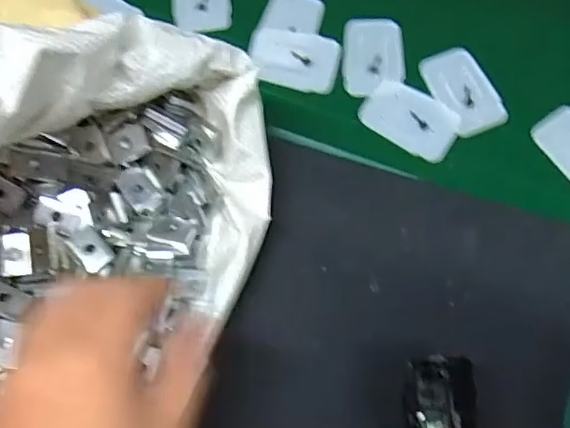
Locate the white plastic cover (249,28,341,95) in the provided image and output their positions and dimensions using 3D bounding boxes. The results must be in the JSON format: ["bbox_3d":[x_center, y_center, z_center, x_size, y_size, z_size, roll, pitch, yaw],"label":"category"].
[{"bbox_3d":[0.006,-0.124,0.456,0.072,0.005,0.050,12,71,6],"label":"white plastic cover"}]

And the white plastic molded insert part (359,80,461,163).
[{"bbox_3d":[0.096,-0.074,0.435,0.072,0.004,0.046,35,75,13],"label":"white plastic molded insert part"}]

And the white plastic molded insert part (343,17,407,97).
[{"bbox_3d":[0.071,-0.127,0.455,0.048,0.004,0.072,2,70,3],"label":"white plastic molded insert part"}]

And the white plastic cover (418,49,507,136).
[{"bbox_3d":[0.137,-0.096,0.443,0.043,0.007,0.075,-20,71,-5],"label":"white plastic cover"}]

